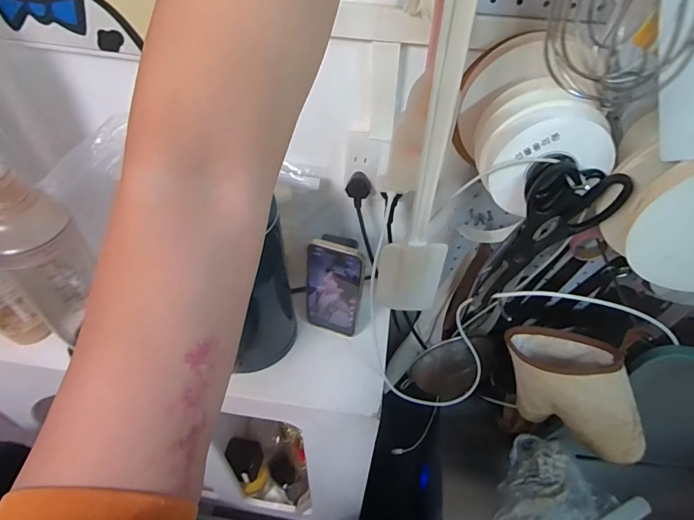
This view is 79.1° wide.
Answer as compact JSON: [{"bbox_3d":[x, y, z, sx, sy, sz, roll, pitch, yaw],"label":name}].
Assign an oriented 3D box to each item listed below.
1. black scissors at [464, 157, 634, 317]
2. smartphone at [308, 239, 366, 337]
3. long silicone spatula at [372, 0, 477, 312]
[{"bbox_3d":[0.190,-0.005,0.417,0.081,0.200,0.026,5,47,2],"label":"black scissors"},{"bbox_3d":[-0.017,0.043,0.583,0.076,0.153,0.013,18,43,12],"label":"smartphone"},{"bbox_3d":[0.072,-0.081,0.337,0.065,0.390,0.011,1,47,-2],"label":"long silicone spatula"}]

